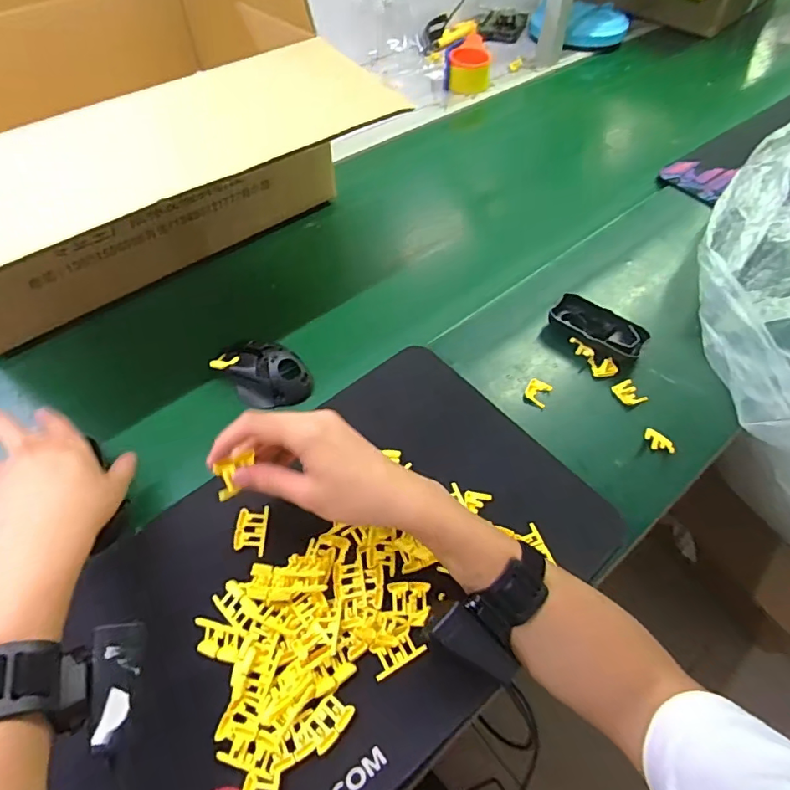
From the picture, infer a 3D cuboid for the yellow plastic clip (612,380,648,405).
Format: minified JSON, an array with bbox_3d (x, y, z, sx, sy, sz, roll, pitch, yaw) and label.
[{"bbox_3d":[0.259,-0.002,0.556,0.015,0.018,0.035,-21,56,-15],"label":"yellow plastic clip"}]

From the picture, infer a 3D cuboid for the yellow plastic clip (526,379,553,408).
[{"bbox_3d":[0.158,-0.002,0.556,0.025,0.013,0.026,23,57,16],"label":"yellow plastic clip"}]

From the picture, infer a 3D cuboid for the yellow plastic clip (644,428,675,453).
[{"bbox_3d":[0.276,0.049,0.525,0.015,0.012,0.033,-38,62,-25],"label":"yellow plastic clip"}]

